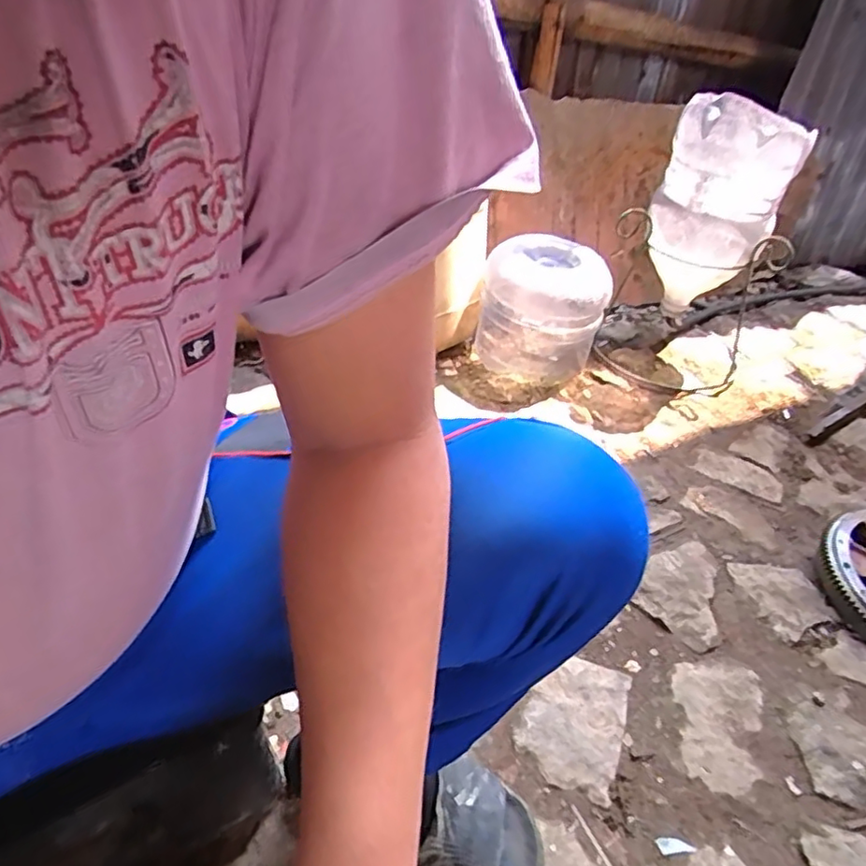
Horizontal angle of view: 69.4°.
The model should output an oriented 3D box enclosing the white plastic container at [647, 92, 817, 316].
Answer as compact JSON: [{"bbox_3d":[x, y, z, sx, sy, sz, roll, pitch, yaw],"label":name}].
[{"bbox_3d":[0.554,-0.425,1.247,0.230,0.396,0.261,17,41,15],"label":"white plastic container"}]

